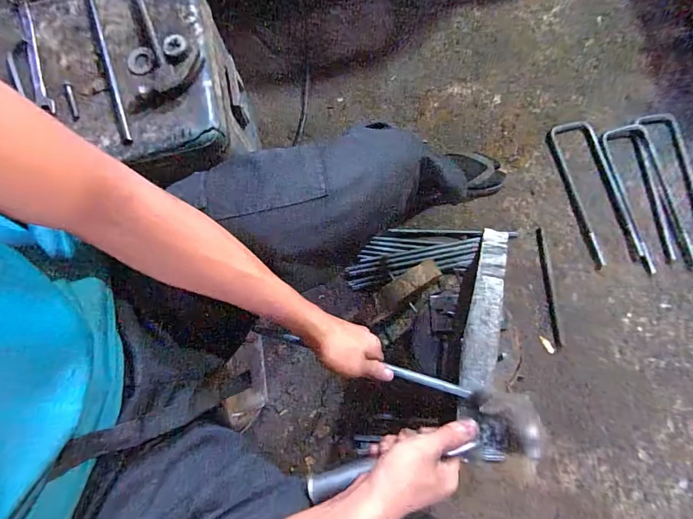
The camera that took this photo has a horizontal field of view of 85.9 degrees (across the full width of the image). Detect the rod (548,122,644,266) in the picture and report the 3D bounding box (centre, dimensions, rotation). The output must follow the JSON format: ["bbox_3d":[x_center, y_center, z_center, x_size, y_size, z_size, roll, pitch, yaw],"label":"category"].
[{"bbox_3d":[0.601,-0.170,0.899,0.117,0.017,0.352,-16,80,-2],"label":"rod"}]

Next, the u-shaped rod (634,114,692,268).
[{"bbox_3d":[0.806,-0.178,0.899,0.093,0.008,0.372,-11,80,-2],"label":"u-shaped rod"}]

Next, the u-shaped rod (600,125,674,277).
[{"bbox_3d":[0.712,-0.153,0.901,0.107,0.017,0.353,-11,80,-2],"label":"u-shaped rod"}]

